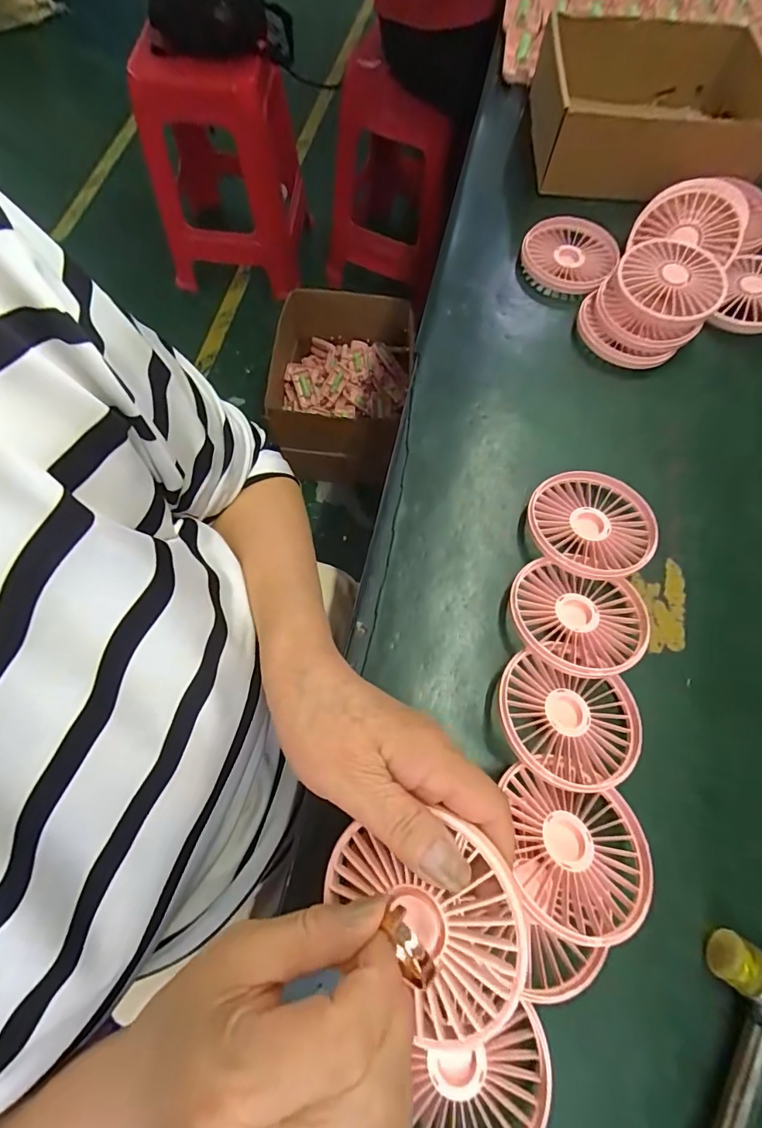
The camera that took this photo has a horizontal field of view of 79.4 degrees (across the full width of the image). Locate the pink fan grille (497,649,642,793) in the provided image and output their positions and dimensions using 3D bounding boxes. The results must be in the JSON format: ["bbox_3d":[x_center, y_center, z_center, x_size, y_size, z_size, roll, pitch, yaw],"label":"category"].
[{"bbox_3d":[0.116,0.099,0.286,0.088,0.029,0.070,16,70,6],"label":"pink fan grille"}]

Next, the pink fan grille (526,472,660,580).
[{"bbox_3d":[0.151,-0.028,0.334,0.085,0.023,0.086,0,69,0],"label":"pink fan grille"}]

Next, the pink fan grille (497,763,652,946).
[{"bbox_3d":[0.108,0.158,0.250,0.079,0.011,0.075,14,47,-1],"label":"pink fan grille"}]

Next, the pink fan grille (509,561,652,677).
[{"bbox_3d":[0.130,0.038,0.307,0.088,0.018,0.074,18,61,8],"label":"pink fan grille"}]

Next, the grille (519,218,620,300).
[{"bbox_3d":[0.184,-0.301,0.449,0.088,0.023,0.088,0,69,0],"label":"grille"}]

